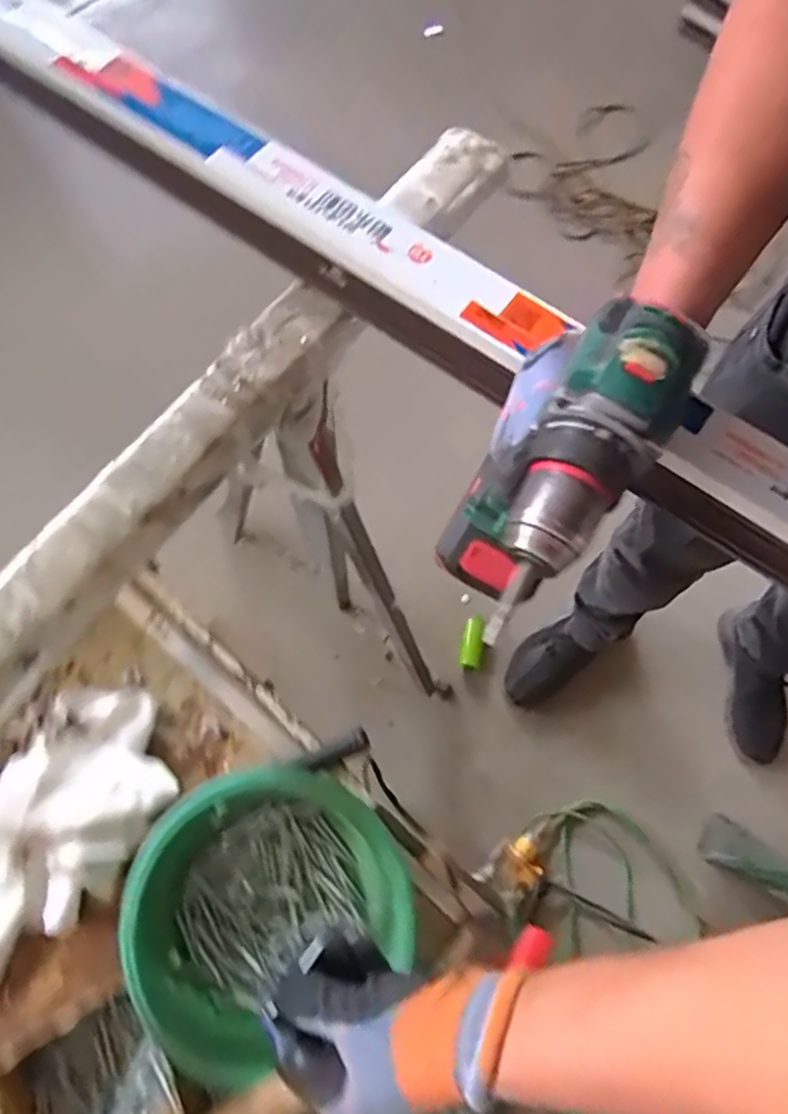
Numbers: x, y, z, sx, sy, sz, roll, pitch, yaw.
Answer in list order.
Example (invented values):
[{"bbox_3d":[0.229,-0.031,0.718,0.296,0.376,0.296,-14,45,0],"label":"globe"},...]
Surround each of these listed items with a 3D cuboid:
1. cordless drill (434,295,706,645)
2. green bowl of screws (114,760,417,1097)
[{"bbox_3d":[0.072,-0.022,0.388,0.066,0.200,0.151,40,74,11],"label":"cordless drill"},{"bbox_3d":[-0.105,0.293,0.581,0.214,0.078,0.207,1,70,-2],"label":"green bowl of screws"}]

